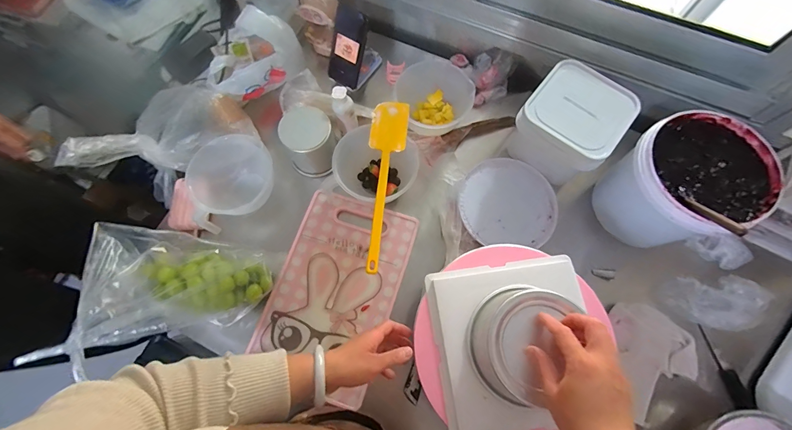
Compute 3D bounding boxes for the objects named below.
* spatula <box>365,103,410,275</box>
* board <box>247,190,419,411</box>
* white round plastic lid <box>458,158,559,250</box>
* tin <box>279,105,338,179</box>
[{"bbox_3d":[-0.022,-0.062,0.614,0.067,0.011,0.329,4,72,2],"label":"spatula"},{"bbox_3d":[-0.111,0.136,0.641,0.217,0.017,0.339,17,74,6],"label":"board"},{"bbox_3d":[0.228,-0.028,0.702,0.194,0.016,0.180,0,70,0],"label":"white round plastic lid"},{"bbox_3d":[-0.169,-0.143,0.701,0.109,0.102,0.122,-25,73,-7],"label":"tin"}]

